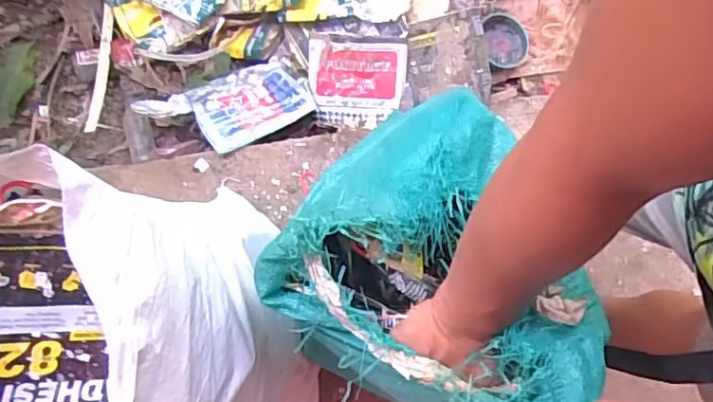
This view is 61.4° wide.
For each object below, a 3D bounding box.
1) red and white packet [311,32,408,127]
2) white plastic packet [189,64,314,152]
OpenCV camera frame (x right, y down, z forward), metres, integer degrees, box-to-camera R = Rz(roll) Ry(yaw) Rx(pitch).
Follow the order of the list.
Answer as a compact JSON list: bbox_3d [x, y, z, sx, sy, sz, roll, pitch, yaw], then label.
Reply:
[{"bbox_3d":[0.003,-0.275,1.360,0.215,0.030,0.194,1,96,-3],"label":"red and white packet"},{"bbox_3d":[-0.235,-0.223,1.334,0.245,0.018,0.207,-26,58,-17],"label":"white plastic packet"}]

